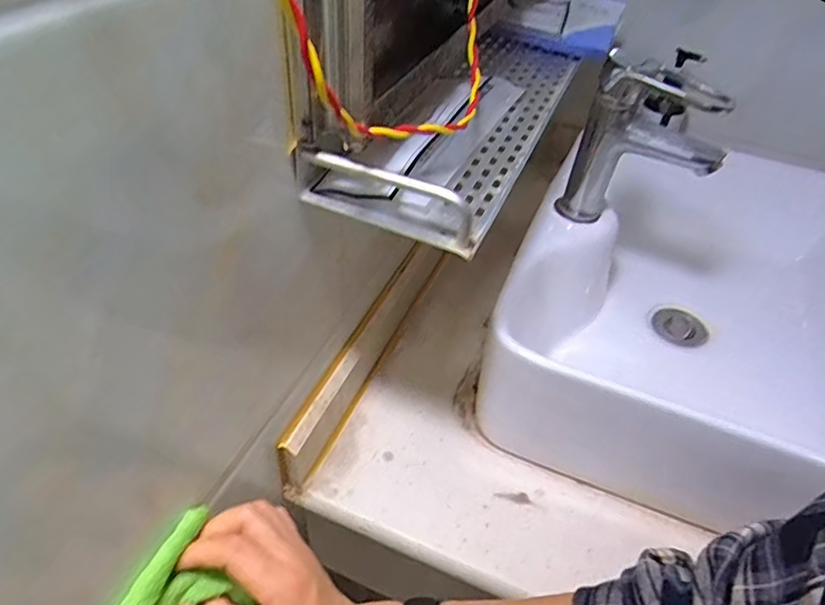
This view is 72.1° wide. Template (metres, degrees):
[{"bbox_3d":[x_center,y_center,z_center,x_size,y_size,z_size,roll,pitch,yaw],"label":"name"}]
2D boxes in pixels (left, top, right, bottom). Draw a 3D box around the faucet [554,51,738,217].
[{"bbox_3d":[0.217,-0.139,0.537,0.128,0.155,0.049,30,50,25],"label":"faucet"}]

